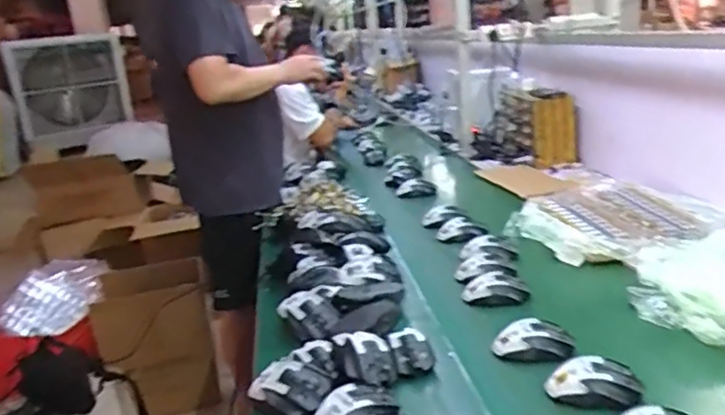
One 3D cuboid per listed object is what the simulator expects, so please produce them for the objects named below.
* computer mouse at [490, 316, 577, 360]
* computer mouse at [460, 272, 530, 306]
[{"bbox_3d":[0.253,0.199,0.938,0.118,0.038,0.056,-4,16,9],"label":"computer mouse"},{"bbox_3d":[0.237,0.147,1.139,0.112,0.037,0.069,-5,16,5],"label":"computer mouse"}]

